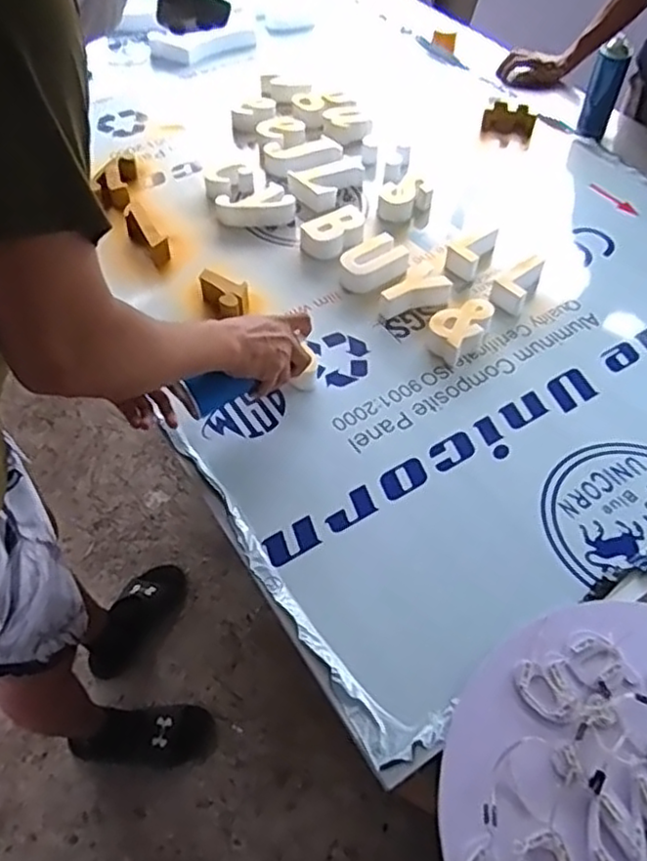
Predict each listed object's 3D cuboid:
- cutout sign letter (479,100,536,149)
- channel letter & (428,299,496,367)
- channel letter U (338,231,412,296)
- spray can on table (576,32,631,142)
[{"bbox_3d":[0.390,-0.643,1.405,0.109,0.074,0.052,13,52,7],"label":"cutout sign letter"},{"bbox_3d":[0.208,-0.157,1.021,0.072,0.043,0.116,37,59,24],"label":"channel letter &"},{"bbox_3d":[0.088,-0.273,1.108,0.093,0.048,0.125,37,59,25],"label":"channel letter U"},{"bbox_3d":[0.586,-0.706,1.394,0.069,0.173,0.058,3,53,3],"label":"spray can on table"}]

